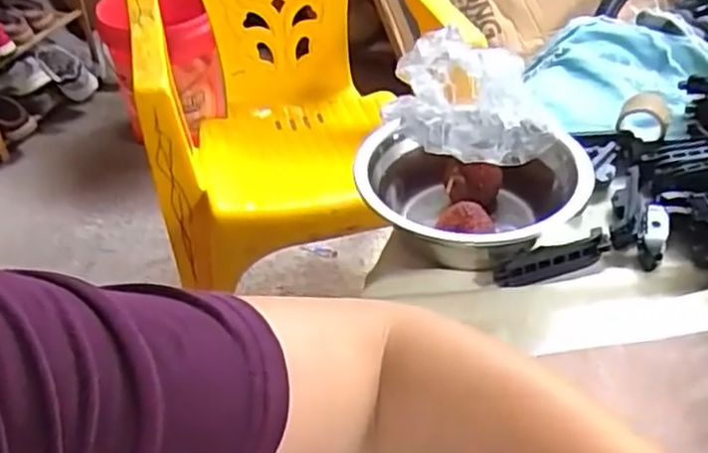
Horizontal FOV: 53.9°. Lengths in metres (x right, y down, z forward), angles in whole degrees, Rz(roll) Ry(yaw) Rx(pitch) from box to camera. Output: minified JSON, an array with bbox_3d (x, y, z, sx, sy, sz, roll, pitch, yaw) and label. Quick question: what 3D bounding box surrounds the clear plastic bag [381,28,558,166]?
[{"bbox_3d":[0.072,-0.083,0.440,0.086,0.060,0.074,-10,41,-7],"label":"clear plastic bag"}]

